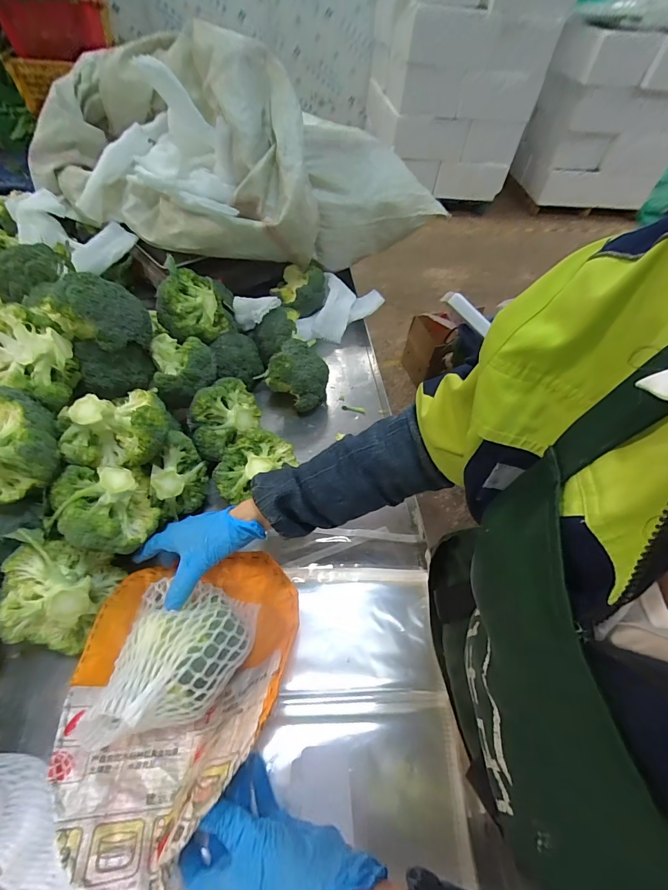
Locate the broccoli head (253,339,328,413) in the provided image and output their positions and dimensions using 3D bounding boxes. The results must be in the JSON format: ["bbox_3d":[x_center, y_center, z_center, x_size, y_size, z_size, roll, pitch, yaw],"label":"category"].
[{"bbox_3d":[-0.070,-0.125,0.708,0.098,0.100,0.101,2,53,-3],"label":"broccoli head"}]

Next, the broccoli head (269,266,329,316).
[{"bbox_3d":[-0.078,-0.360,0.881,0.127,0.084,0.090,5,53,-1],"label":"broccoli head"}]

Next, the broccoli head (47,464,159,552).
[{"bbox_3d":[-0.275,0.080,0.464,0.097,0.088,0.102,2,53,-3],"label":"broccoli head"}]

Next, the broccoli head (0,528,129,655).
[{"bbox_3d":[-0.320,0.165,0.439,0.102,0.094,0.105,3,53,-3],"label":"broccoli head"}]

